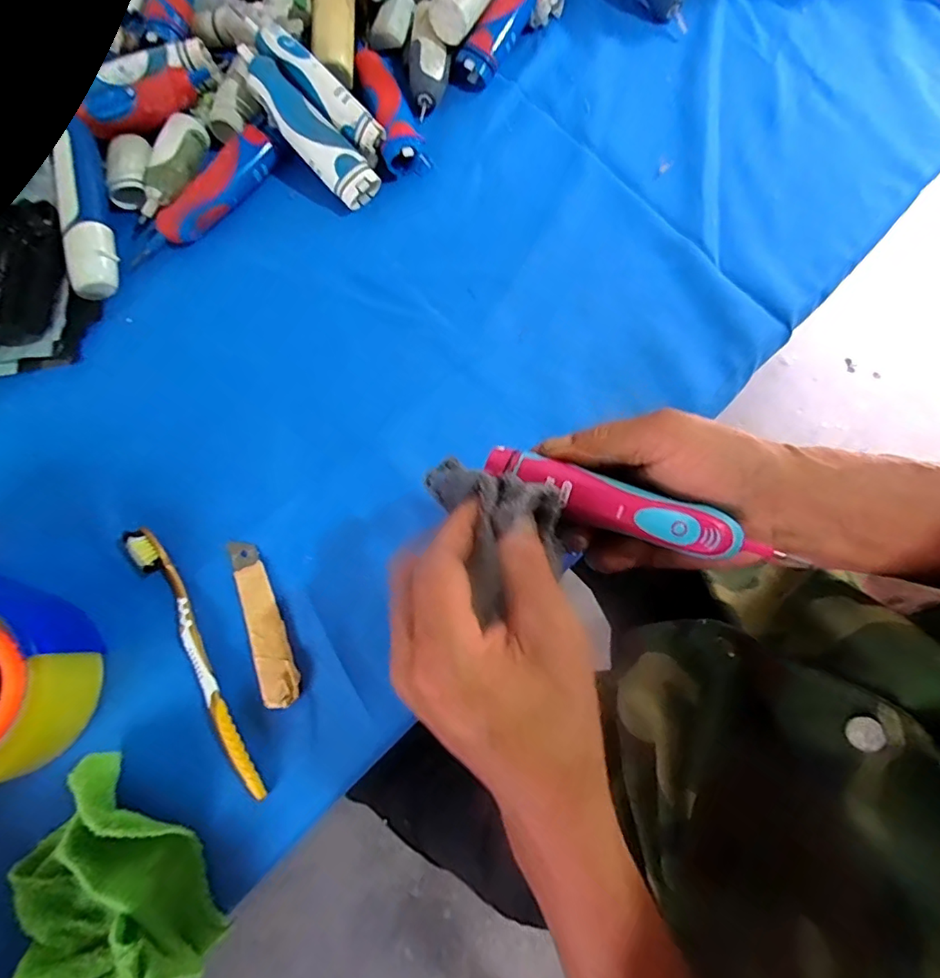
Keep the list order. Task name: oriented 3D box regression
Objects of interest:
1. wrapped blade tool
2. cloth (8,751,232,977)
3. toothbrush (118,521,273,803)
[{"bbox_3d":[-0.133,0.084,0.341,0.024,0.008,0.108,-20,76,-5],"label":"wrapped blade tool"},{"bbox_3d":[-0.215,0.230,0.288,0.118,0.035,0.129,-31,77,-8],"label":"cloth"},{"bbox_3d":[-0.171,0.104,0.332,0.016,0.013,0.183,-31,77,-8],"label":"toothbrush"}]

